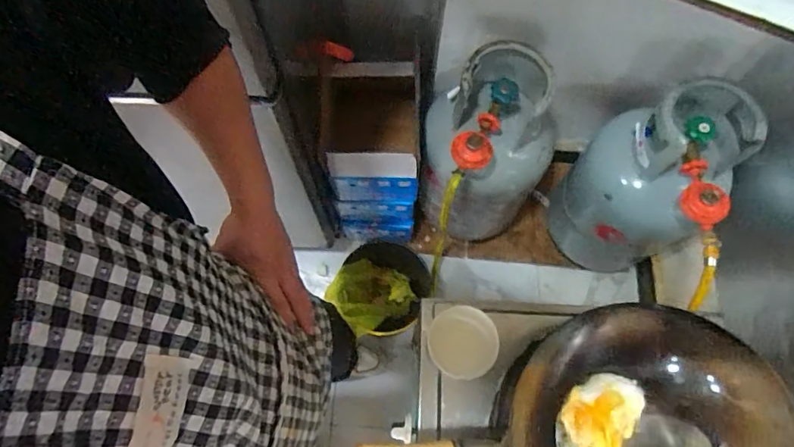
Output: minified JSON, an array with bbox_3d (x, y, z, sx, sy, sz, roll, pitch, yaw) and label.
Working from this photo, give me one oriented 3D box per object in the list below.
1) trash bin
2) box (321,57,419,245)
[{"bbox_3d":[-0.044,0.196,1.354,0.232,0.268,0.273,25,72,9],"label":"trash bin"},{"bbox_3d":[-0.063,-0.190,1.334,0.243,0.503,0.323,-3,70,-1],"label":"box"}]

